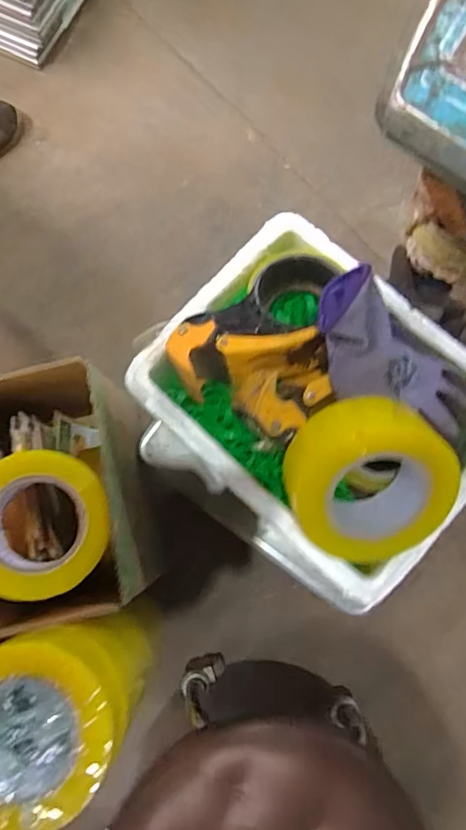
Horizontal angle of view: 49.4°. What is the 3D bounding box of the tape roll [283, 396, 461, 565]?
[{"bbox_3d":[0.108,0.055,0.406,0.128,0.053,0.136,-21,117,9],"label":"tape roll"}]

